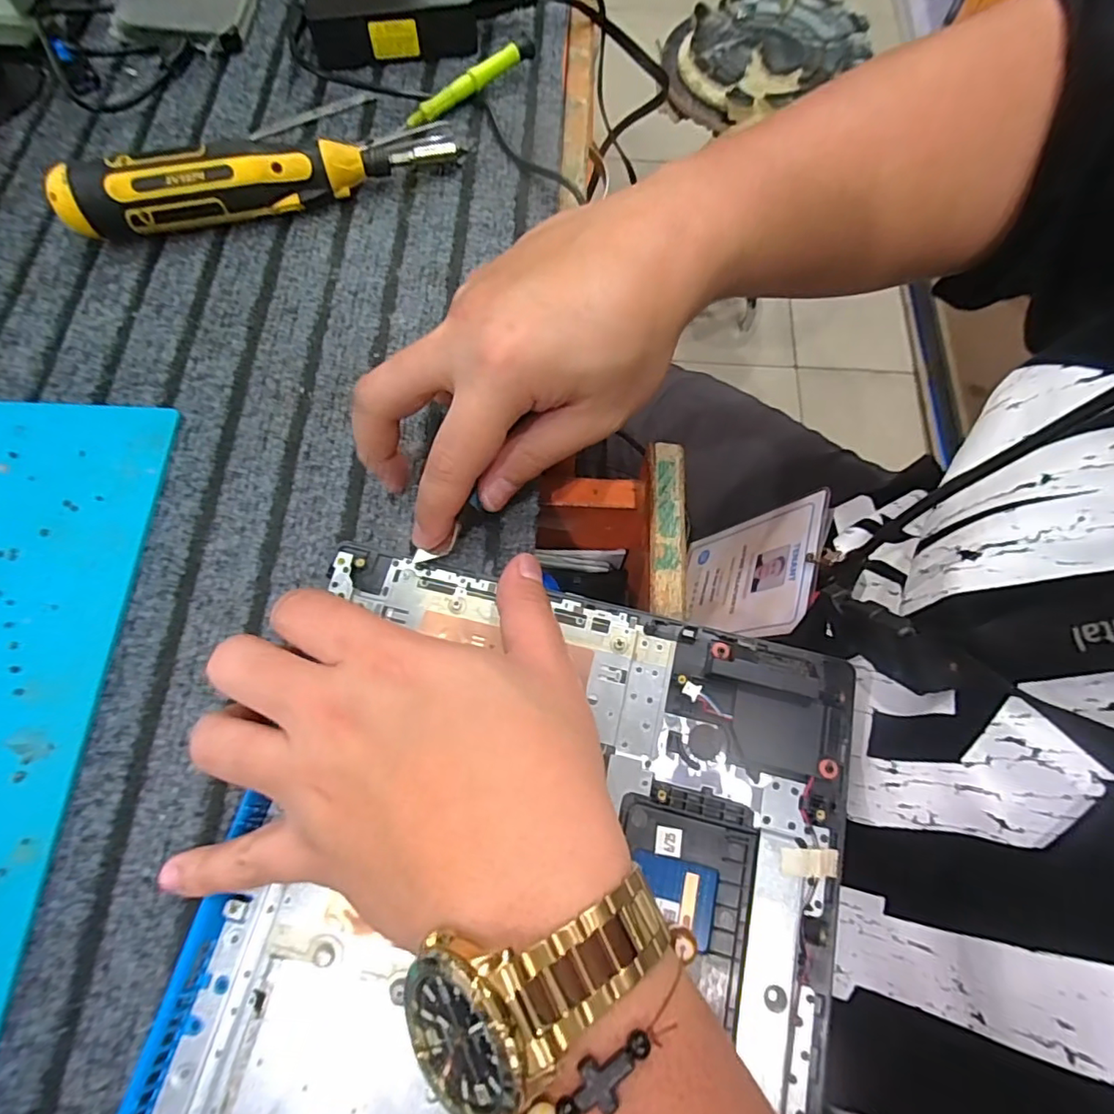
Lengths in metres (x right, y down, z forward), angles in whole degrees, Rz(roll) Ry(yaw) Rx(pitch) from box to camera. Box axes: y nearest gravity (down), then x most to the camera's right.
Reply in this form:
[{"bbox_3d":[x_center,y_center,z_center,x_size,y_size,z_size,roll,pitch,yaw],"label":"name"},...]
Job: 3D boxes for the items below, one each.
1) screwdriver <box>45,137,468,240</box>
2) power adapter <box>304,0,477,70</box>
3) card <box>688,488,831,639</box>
[{"bbox_3d":[-0.165,-0.221,0.329,0.217,0.039,0.032,-18,71,-6],"label":"screwdriver"},{"bbox_3d":[-0.110,-0.360,0.380,0.105,0.032,0.044,-11,71,-4],"label":"power adapter"},{"bbox_3d":[0.122,0.012,0.380,0.004,0.120,0.091,27,68,-18],"label":"card"}]

